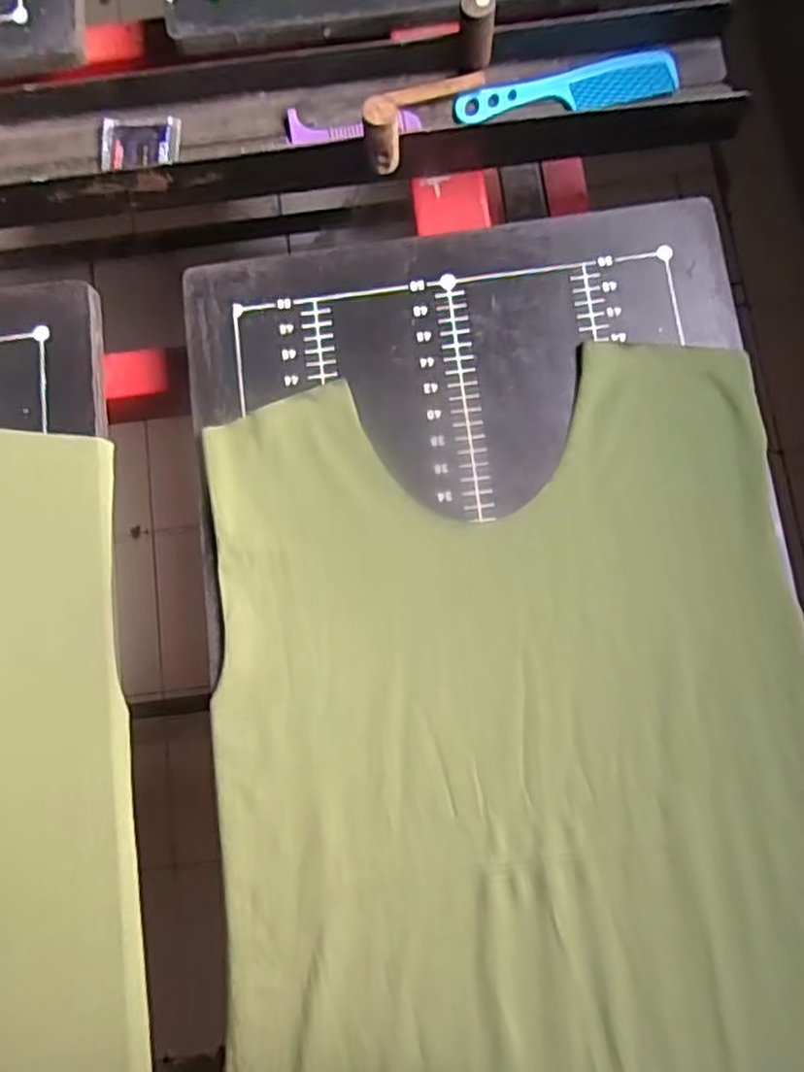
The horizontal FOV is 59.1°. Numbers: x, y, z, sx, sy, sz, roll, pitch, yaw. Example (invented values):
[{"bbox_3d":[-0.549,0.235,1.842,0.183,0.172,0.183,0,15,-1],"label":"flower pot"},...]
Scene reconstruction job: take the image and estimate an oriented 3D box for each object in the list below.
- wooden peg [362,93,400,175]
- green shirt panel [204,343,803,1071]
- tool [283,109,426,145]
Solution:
[{"bbox_3d":[-0.014,-0.283,0.508,0.025,0.059,0.025,-6,81,0],"label":"wooden peg"},{"bbox_3d":[0.075,0.123,0.466,0.389,0.008,0.470,-6,80,2],"label":"green shirt panel"},{"bbox_3d":[-0.037,-0.318,0.544,0.101,0.014,0.030,-4,81,0],"label":"tool"}]

